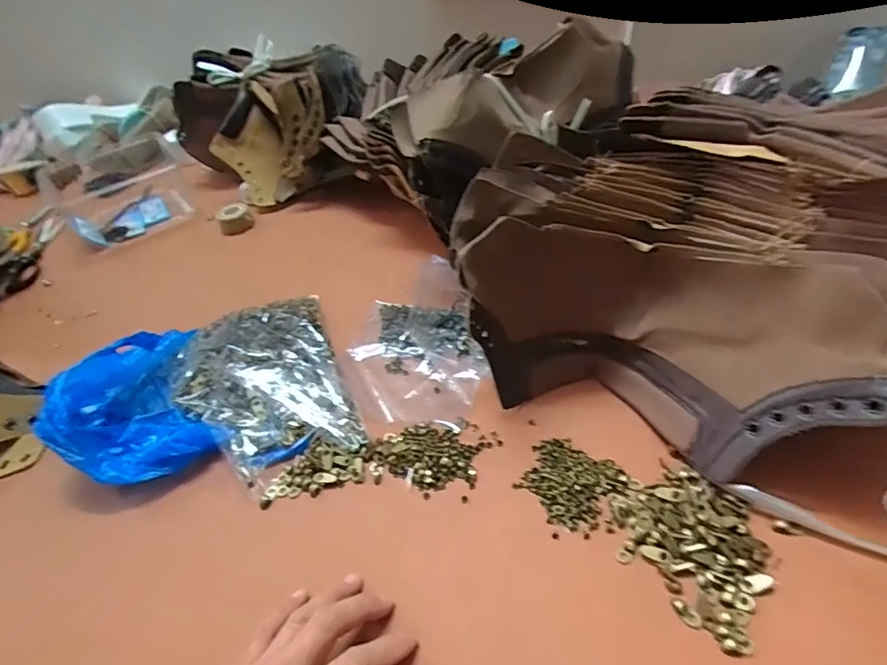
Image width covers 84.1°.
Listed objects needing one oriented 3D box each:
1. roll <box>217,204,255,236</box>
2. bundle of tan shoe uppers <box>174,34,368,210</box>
[{"bbox_3d":[-0.310,-0.169,0.731,0.048,0.035,0.048,-20,43,-12],"label":"roll"},{"bbox_3d":[-0.269,-0.346,0.798,0.277,0.178,0.226,25,52,32],"label":"bundle of tan shoe uppers"}]

